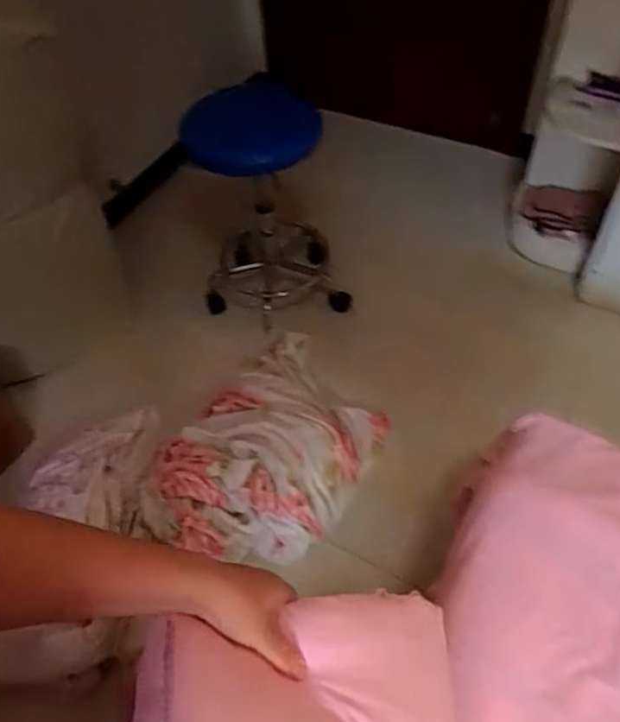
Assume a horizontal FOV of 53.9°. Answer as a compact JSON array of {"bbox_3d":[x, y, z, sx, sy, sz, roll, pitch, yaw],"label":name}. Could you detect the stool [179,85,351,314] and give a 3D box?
[{"bbox_3d":[-0.107,-0.456,1.727,0.411,0.589,0.382,-1,52,4],"label":"stool"}]

